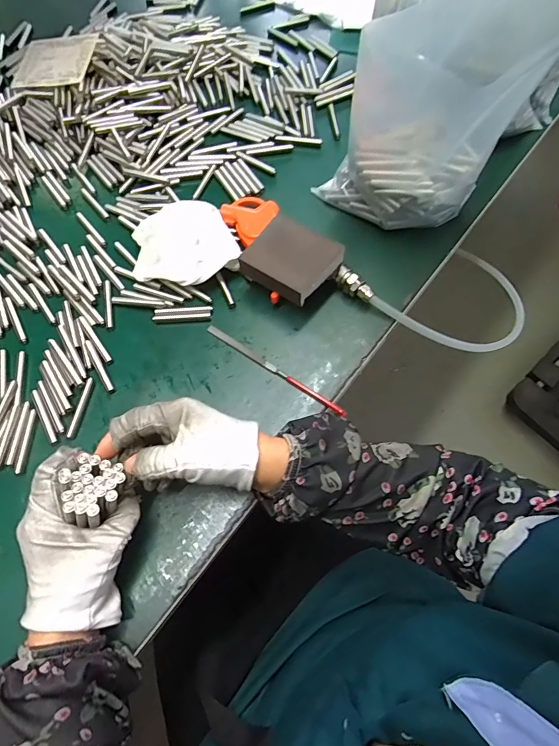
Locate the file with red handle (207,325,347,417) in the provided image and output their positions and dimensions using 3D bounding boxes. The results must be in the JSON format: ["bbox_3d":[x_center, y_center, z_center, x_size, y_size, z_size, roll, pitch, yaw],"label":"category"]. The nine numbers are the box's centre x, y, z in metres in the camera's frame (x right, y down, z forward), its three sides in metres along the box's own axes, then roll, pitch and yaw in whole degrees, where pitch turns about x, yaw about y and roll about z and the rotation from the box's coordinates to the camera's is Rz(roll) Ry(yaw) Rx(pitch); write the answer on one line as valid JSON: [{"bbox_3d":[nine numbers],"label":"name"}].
[{"bbox_3d":[-0.005,-0.004,0.389,0.158,0.008,0.009,33,71,13],"label":"file with red handle"}]

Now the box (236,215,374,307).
[{"bbox_3d":[0.027,-0.095,0.399,0.119,0.053,0.073,36,72,14],"label":"box"}]

